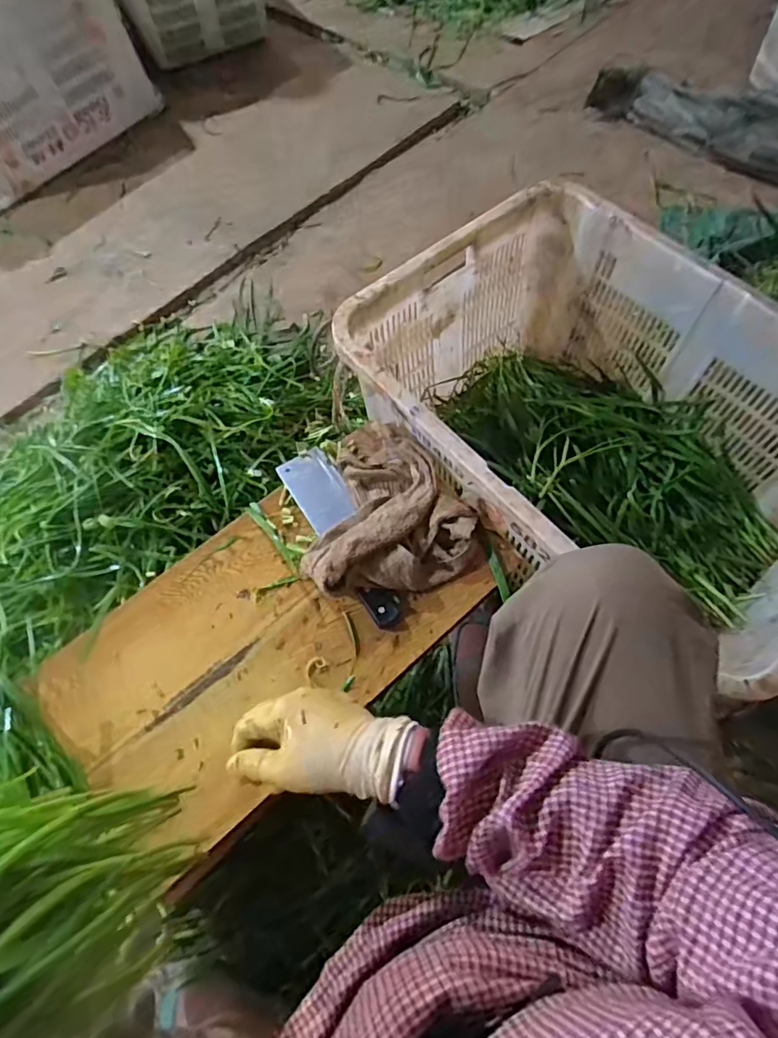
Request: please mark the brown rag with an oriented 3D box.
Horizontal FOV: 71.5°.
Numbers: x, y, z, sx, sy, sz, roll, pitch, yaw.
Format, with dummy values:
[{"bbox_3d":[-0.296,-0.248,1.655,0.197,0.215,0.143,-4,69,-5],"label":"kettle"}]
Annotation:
[{"bbox_3d":[0.016,-0.019,0.706,0.208,0.059,0.259,10,65,8],"label":"brown rag"}]

